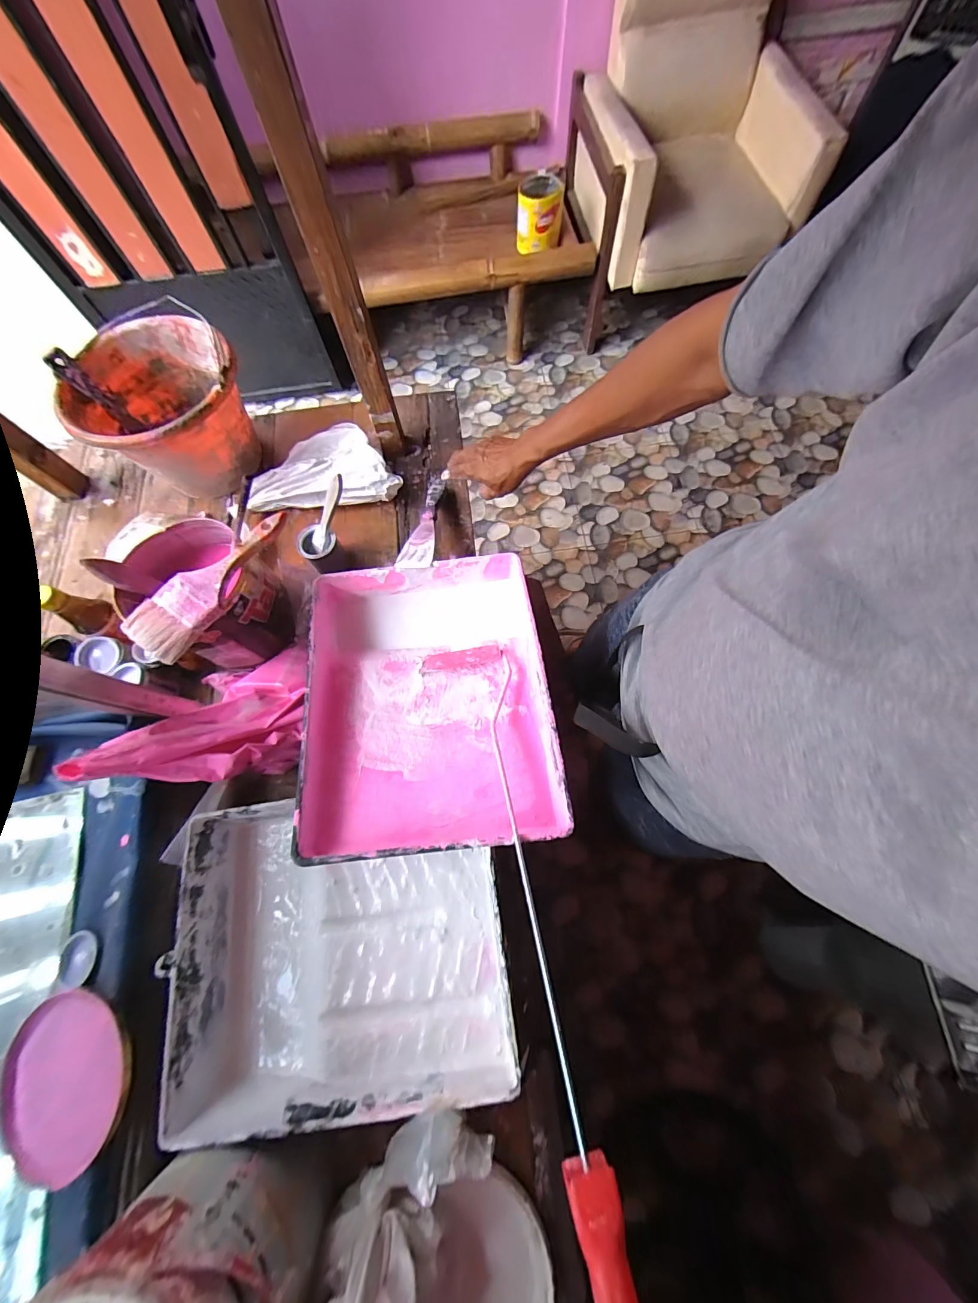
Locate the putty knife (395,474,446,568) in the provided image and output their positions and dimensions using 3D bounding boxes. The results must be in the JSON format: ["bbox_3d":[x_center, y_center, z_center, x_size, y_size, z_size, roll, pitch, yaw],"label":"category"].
[{"bbox_3d":[-0.093,-0.203,0.625,0.045,0.010,0.229,3,53,3],"label":"putty knife"}]

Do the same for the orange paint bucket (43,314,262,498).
[{"bbox_3d":[-0.485,-0.367,0.655,0.233,0.172,0.220,-1,72,2],"label":"orange paint bucket"}]

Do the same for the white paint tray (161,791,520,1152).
[{"bbox_3d":[-0.159,0.314,0.465,0.344,0.074,0.291,-8,72,-1],"label":"white paint tray"}]

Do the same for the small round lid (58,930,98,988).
[{"bbox_3d":[-0.444,0.332,0.447,0.046,0.011,0.045,-1,72,2],"label":"small round lid"}]

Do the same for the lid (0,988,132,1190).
[{"bbox_3d":[-0.418,0.422,0.406,0.144,0.009,0.131,-3,72,8],"label":"lid"}]

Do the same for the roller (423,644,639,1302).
[{"bbox_3d":[0.029,0.236,0.381,0.109,0.043,0.590,-13,55,-2],"label":"roller"}]

